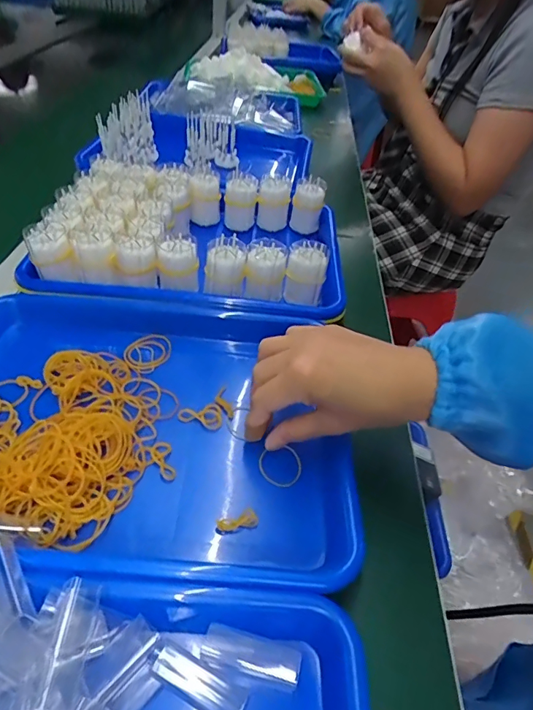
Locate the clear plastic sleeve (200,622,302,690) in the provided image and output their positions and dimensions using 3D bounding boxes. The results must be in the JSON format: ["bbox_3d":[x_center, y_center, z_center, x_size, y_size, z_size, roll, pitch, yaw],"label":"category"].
[{"bbox_3d":[-0.008,0.169,0.255,0.055,0.012,0.018,13,44,5],"label":"clear plastic sleeve"}]

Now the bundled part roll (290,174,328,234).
[{"bbox_3d":[0.054,-0.200,0.598,0.040,0.069,0.034,6,43,-2],"label":"bundled part roll"}]

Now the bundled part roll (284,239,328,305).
[{"bbox_3d":[0.041,-0.087,0.467,0.041,0.048,0.041,8,43,0],"label":"bundled part roll"}]

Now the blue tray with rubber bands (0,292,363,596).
[{"bbox_3d":[-0.104,0.051,0.358,0.328,0.044,0.243,4,44,-4],"label":"blue tray with rubber bands"}]

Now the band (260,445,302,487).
[{"bbox_3d":[0.012,0.086,0.347,0.032,0.004,0.030,-7,52,-3],"label":"band"}]

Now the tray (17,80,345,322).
[{"bbox_3d":[-0.083,-0.202,0.589,0.328,0.074,0.441,2,44,-6],"label":"tray"}]

